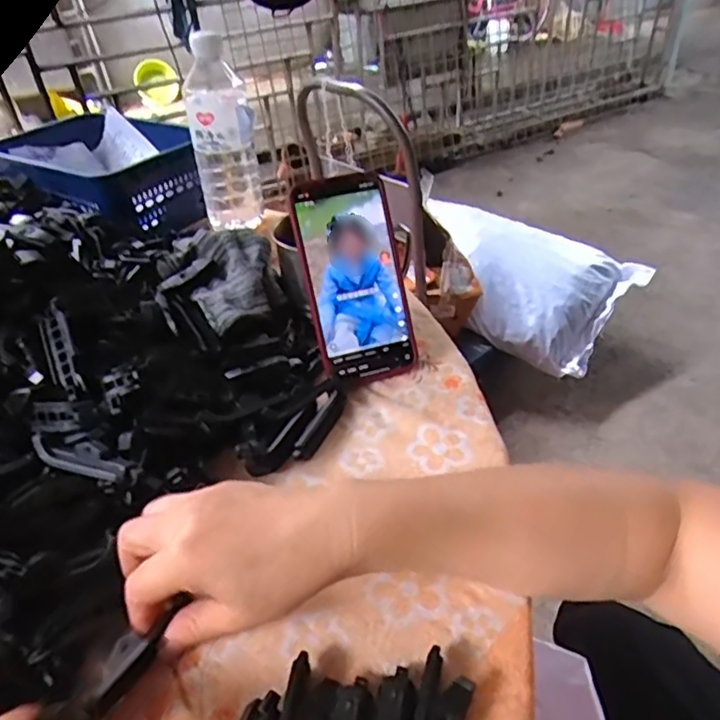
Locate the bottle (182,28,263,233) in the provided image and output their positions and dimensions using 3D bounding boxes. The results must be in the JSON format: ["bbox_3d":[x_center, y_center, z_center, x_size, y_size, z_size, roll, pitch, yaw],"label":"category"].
[{"bbox_3d":[-0.152,-0.243,0.663,0.066,0.211,0.056,-11,40,-9],"label":"bottle"}]

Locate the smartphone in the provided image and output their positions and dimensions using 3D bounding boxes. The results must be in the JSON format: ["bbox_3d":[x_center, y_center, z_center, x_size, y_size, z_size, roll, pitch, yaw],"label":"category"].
[{"bbox_3d":[-0.004,-0.065,0.481,0.078,0.160,0.009,-15,8,-13],"label":"smartphone"}]

